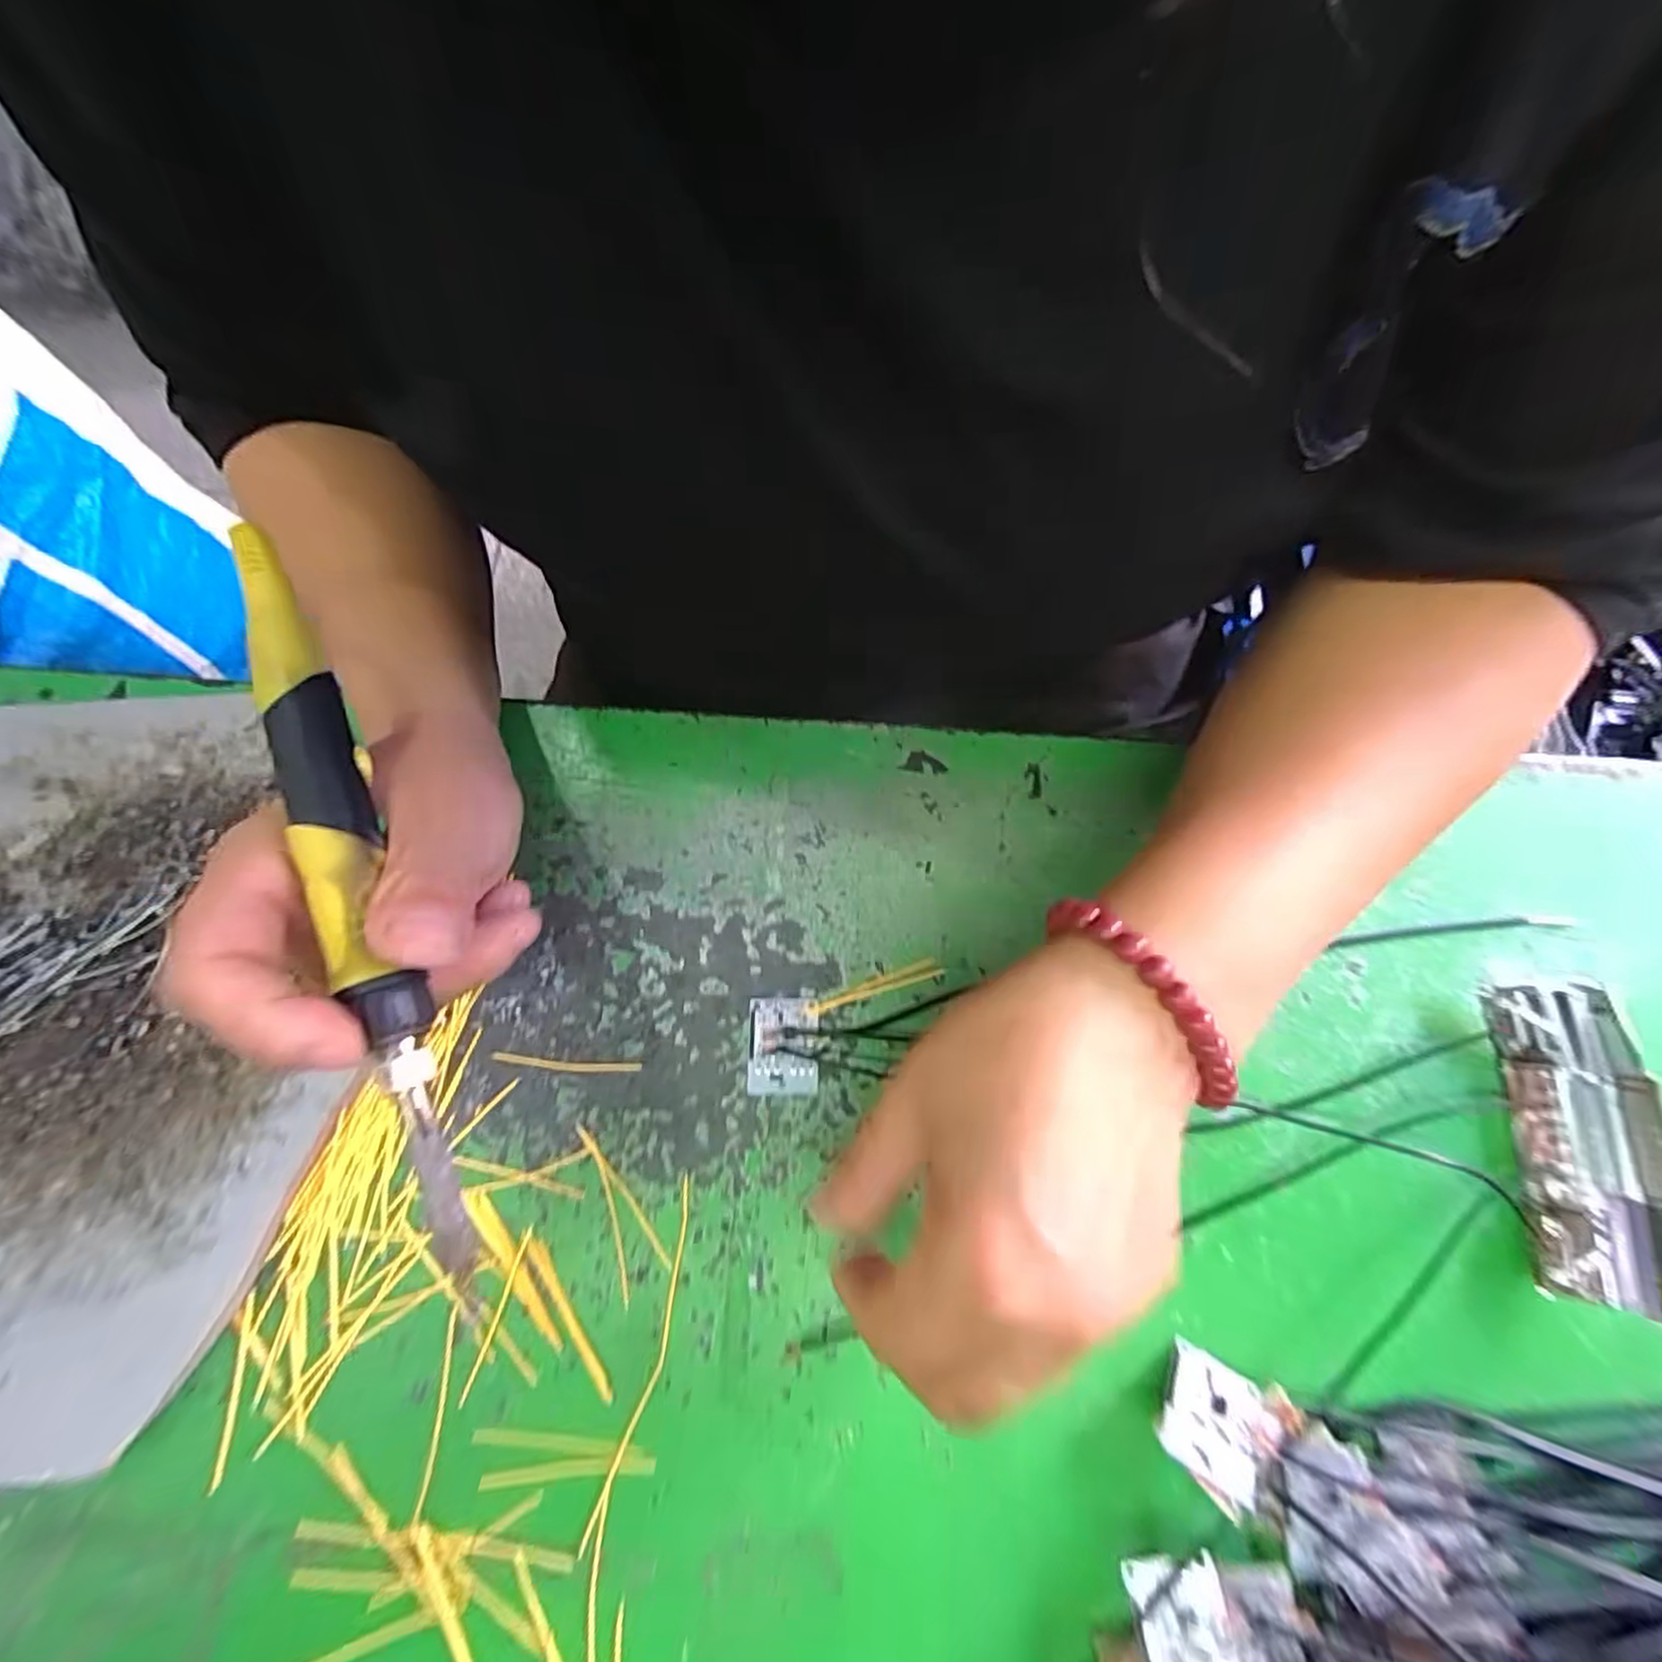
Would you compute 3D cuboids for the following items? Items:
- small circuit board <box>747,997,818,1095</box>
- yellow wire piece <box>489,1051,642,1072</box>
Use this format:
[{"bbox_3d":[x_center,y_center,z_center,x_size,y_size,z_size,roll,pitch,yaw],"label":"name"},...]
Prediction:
[{"bbox_3d":[-0.017,0.077,0.253,0.025,0.004,0.033,0,71,0],"label":"small circuit board"},{"bbox_3d":[-0.095,0.083,0.251,0.052,0.004,0.004,4,71,1],"label":"yellow wire piece"}]

